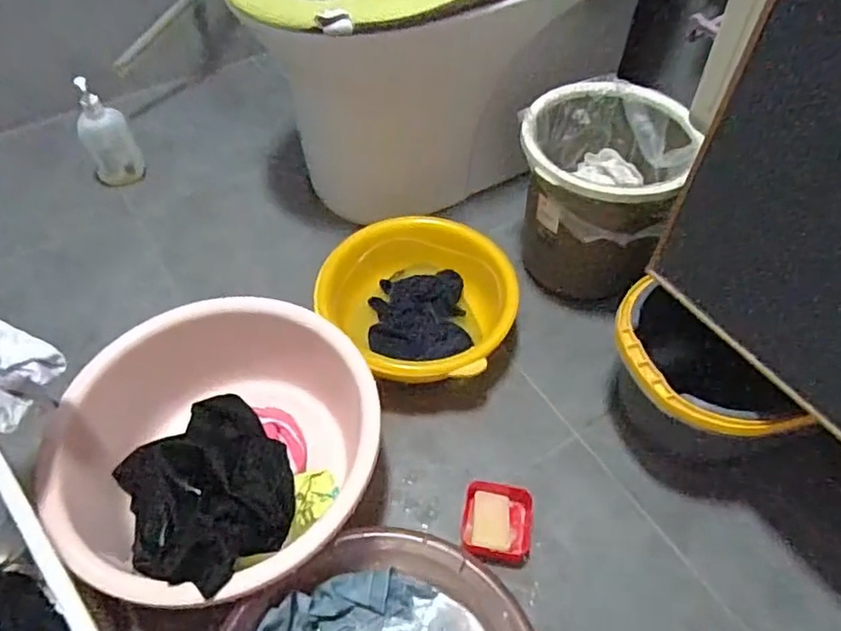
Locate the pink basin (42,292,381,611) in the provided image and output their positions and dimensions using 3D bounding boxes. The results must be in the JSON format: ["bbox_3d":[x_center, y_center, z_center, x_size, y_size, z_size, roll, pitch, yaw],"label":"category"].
[{"bbox_3d":[-0.250,0.181,0.794,0.382,0.189,0.366,1,52,-1],"label":"pink basin"}]

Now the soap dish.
[{"bbox_3d":[0.101,0.270,0.794,0.092,0.035,0.095,1,52,-1],"label":"soap dish"}]

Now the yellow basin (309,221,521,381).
[{"bbox_3d":[0.001,-0.008,0.947,0.262,0.105,0.287,-35,60,-25],"label":"yellow basin"}]

